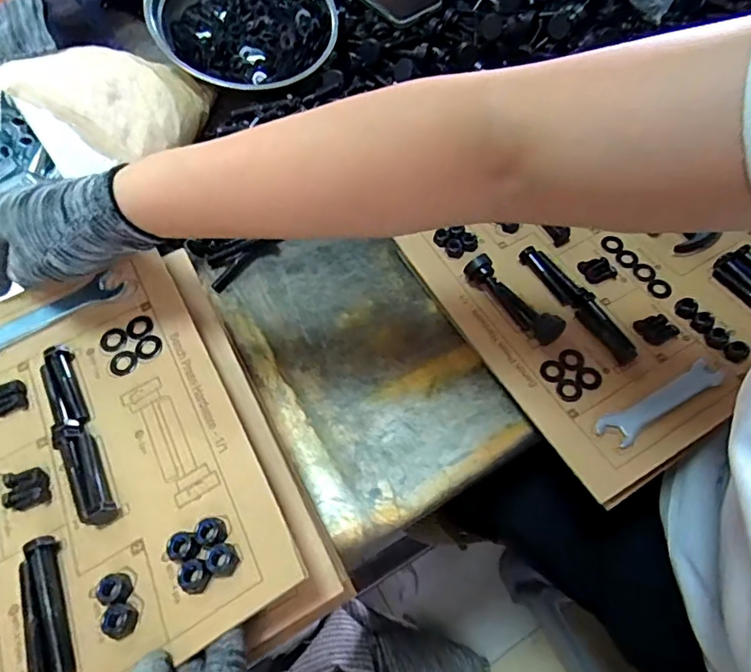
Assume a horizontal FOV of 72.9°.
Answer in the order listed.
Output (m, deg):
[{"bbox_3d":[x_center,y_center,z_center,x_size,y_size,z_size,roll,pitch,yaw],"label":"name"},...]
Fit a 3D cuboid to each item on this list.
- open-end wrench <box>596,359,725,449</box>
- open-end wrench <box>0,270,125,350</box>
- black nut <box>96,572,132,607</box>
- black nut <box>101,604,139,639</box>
[{"bbox_3d":[0.226,0.052,0.402,0.110,0.007,0.025,-28,62,-13],"label":"open-end wrench"},{"bbox_3d":[-0.247,-0.016,0.384,0.110,0.005,0.023,-29,63,-13],"label":"open-end wrench"},{"bbox_3d":[-0.143,0.138,0.278,0.016,0.008,0.016,-1,60,2],"label":"black nut"},{"bbox_3d":[-0.135,0.150,0.268,0.015,0.010,0.016,9,61,8],"label":"black nut"}]

